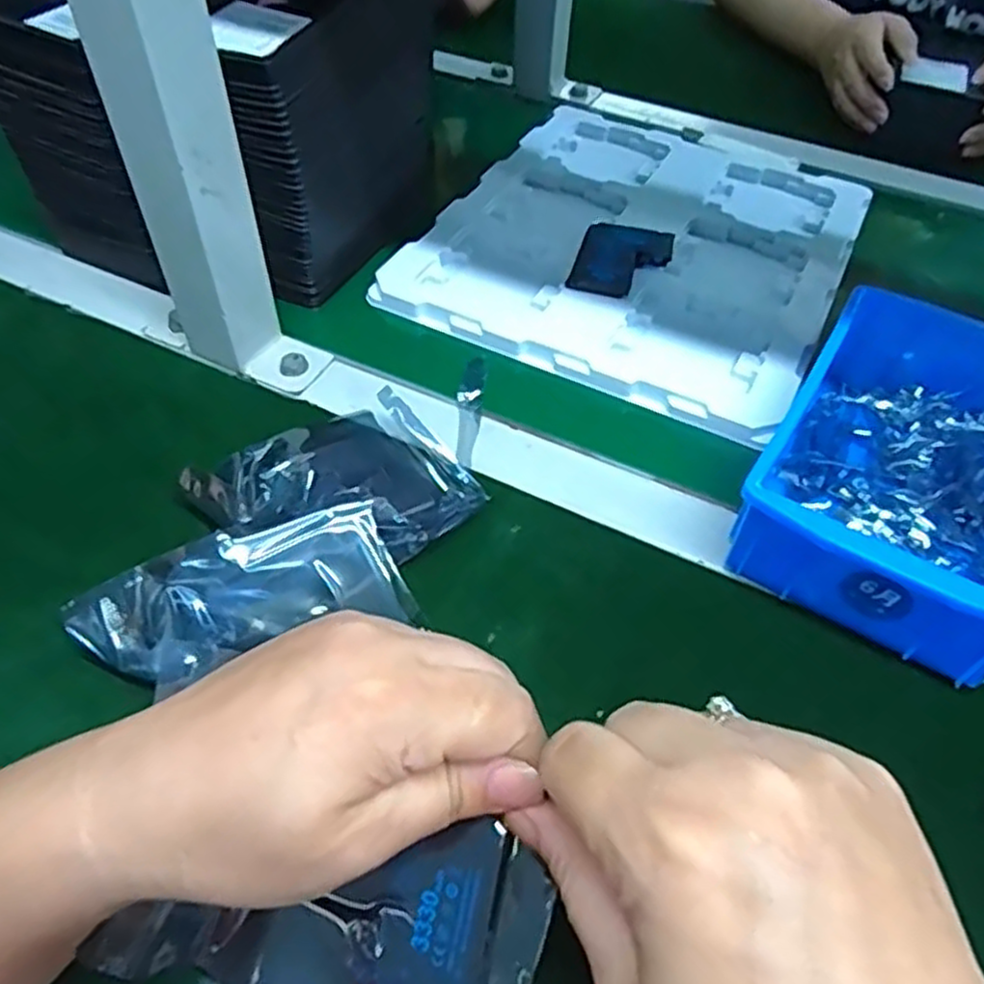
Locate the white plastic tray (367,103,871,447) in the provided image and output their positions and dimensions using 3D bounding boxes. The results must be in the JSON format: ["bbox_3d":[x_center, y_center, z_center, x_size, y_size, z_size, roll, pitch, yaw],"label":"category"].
[{"bbox_3d":[0.117,-0.194,0.554,0.273,0.011,0.336,24,54,16],"label":"white plastic tray"}]

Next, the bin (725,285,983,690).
[{"bbox_3d":[0.213,-0.013,0.376,0.126,0.064,0.194,28,55,19],"label":"bin"}]

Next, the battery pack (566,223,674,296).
[{"bbox_3d":[0.089,-0.158,0.513,0.060,0.015,0.074,15,52,9],"label":"battery pack"}]

